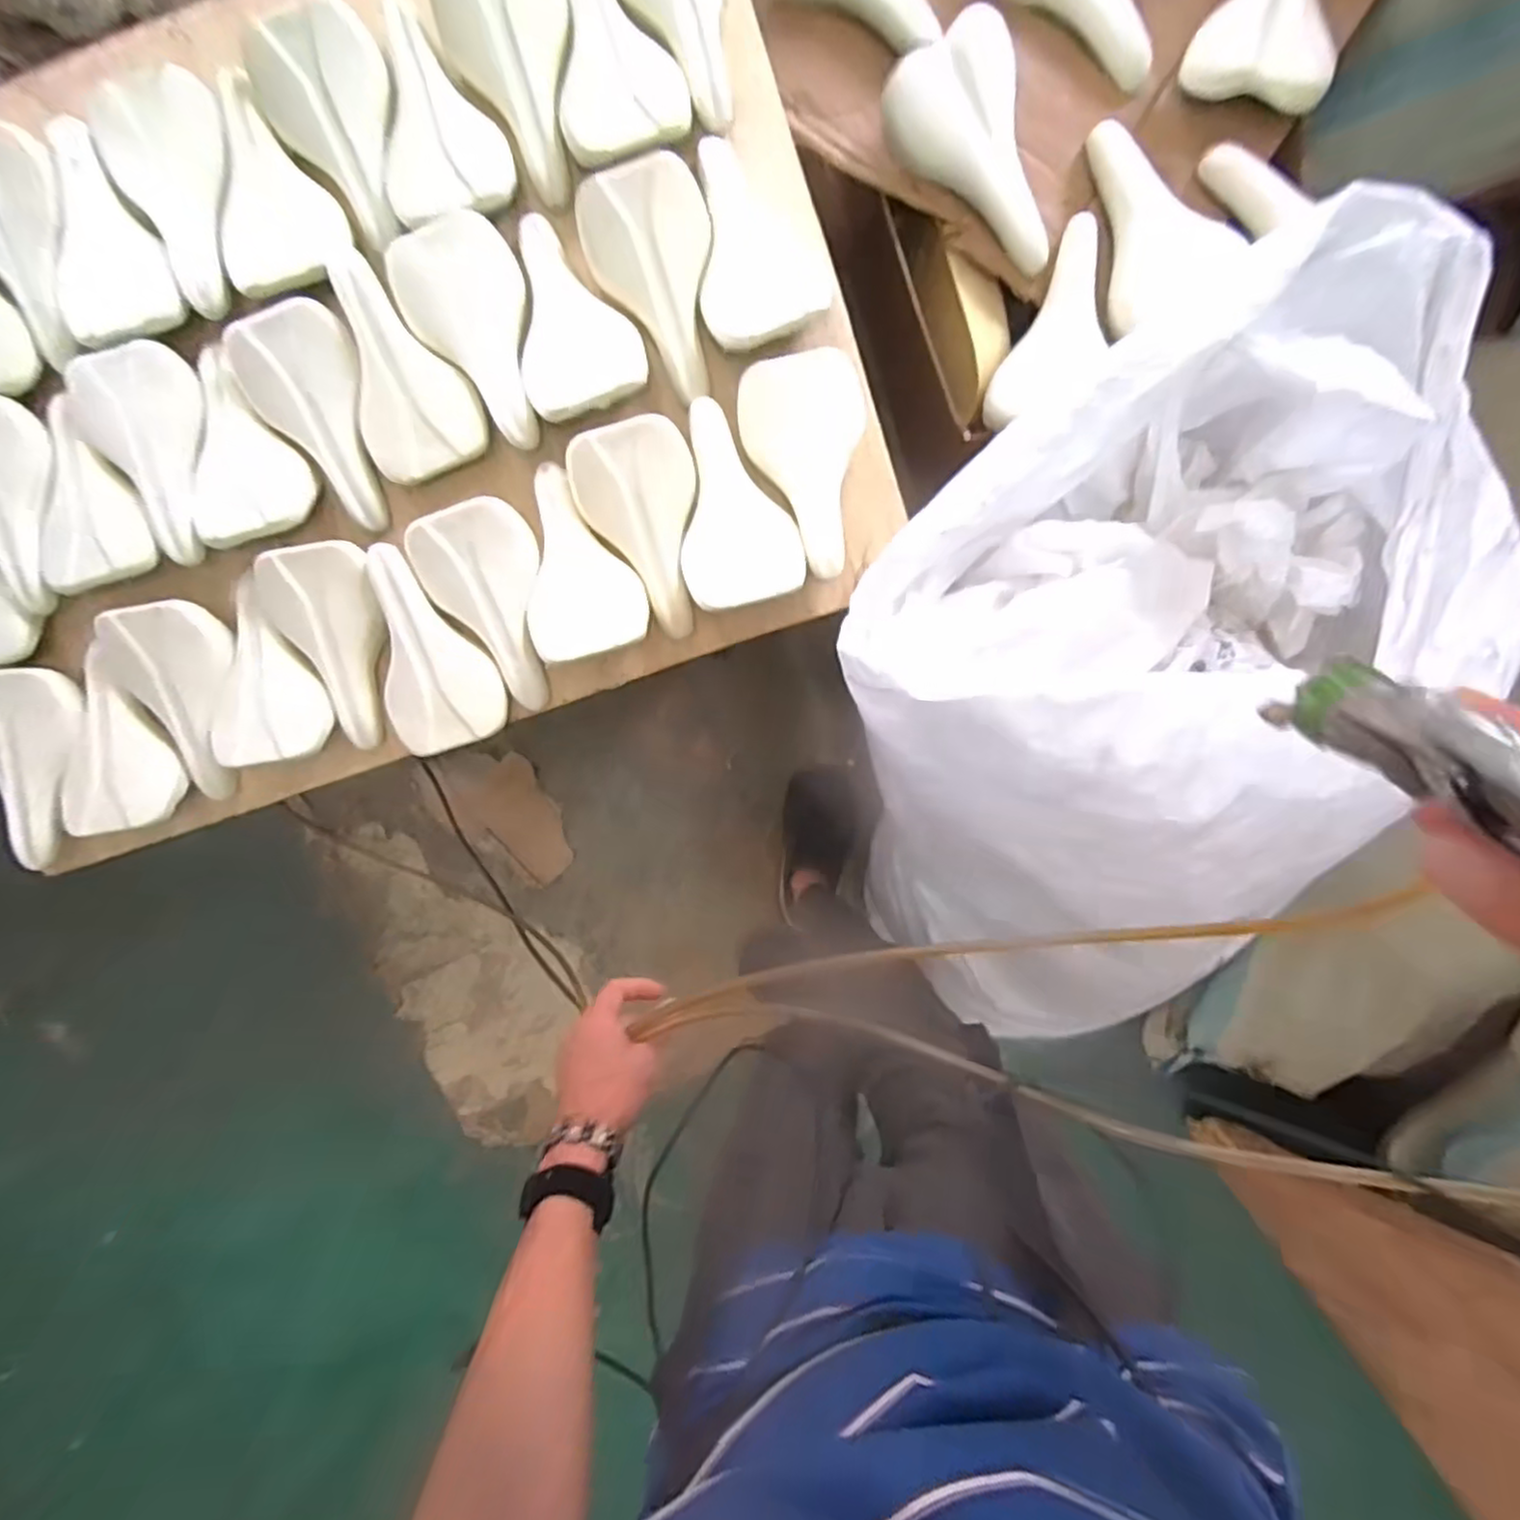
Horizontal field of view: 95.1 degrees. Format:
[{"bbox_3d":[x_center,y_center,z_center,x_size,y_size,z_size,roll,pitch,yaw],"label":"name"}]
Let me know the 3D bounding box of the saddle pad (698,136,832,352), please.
[{"bbox_3d":[-0.020,-0.536,0.719,0.131,0.035,0.206,-25,94,4],"label":"saddle pad"}]

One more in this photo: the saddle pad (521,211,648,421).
[{"bbox_3d":[-0.209,-0.463,0.720,0.124,0.043,0.215,-25,94,4],"label":"saddle pad"}]

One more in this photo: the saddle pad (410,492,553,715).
[{"bbox_3d":[-0.294,-0.163,0.759,0.127,0.052,0.220,-12,94,3],"label":"saddle pad"}]

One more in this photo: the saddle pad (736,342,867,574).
[{"bbox_3d":[0.051,-0.306,0.728,0.124,0.034,0.214,-6,95,3],"label":"saddle pad"}]

